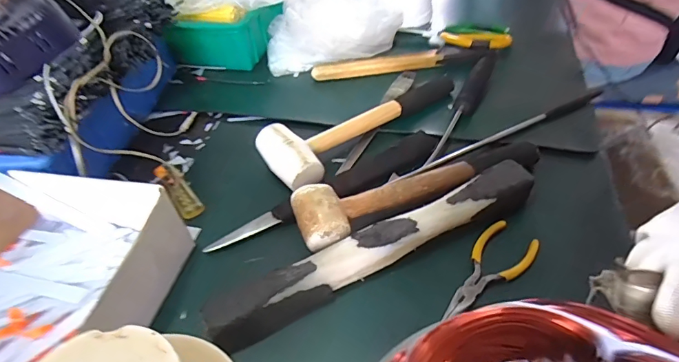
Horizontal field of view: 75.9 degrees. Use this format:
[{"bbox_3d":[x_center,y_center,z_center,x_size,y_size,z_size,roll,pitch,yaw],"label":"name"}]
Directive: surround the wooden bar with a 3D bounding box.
[{"bbox_3d":[0.041,0.057,0.385,0.322,0.036,0.046,-22,46,-18],"label":"wooden bar"}]

